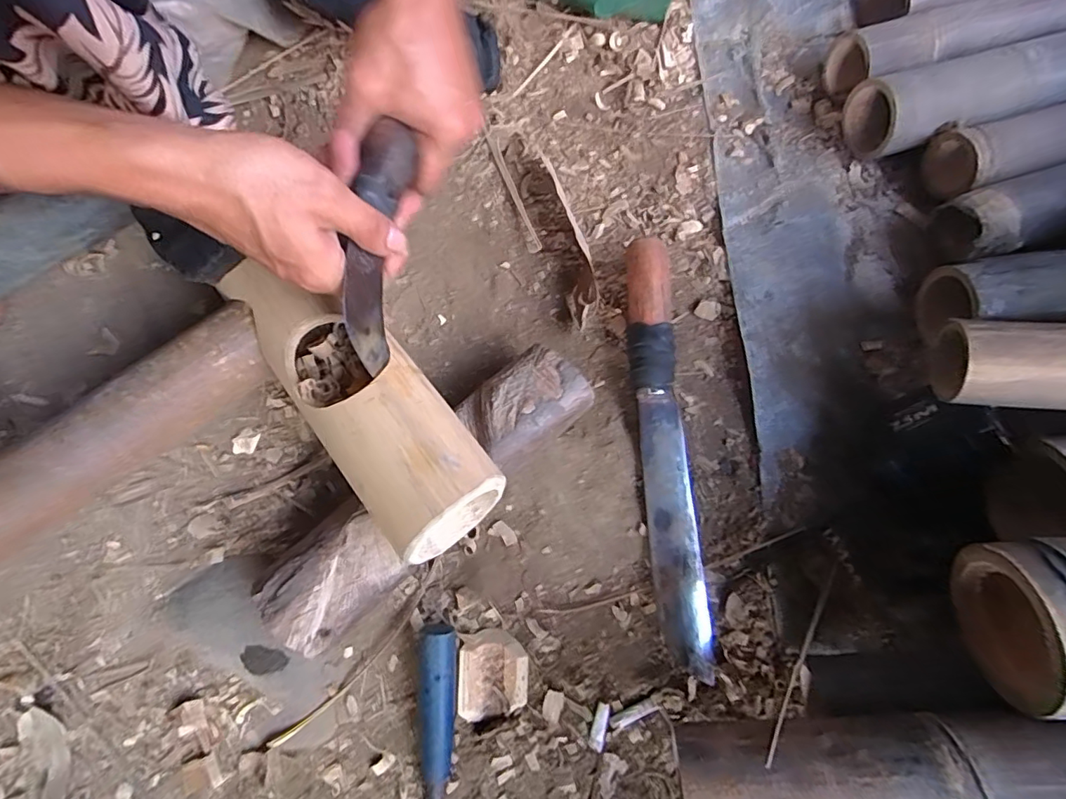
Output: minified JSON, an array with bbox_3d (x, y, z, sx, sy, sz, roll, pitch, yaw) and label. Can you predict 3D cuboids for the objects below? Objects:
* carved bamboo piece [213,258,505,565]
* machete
[{"bbox_3d":[-0.116,-0.003,0.358,0.080,0.073,0.226,-42,71,-11],"label":"carved bamboo piece"},{"bbox_3d":[0.105,0.029,0.420,0.041,0.028,0.345,-4,74,-1],"label":"machete"}]

